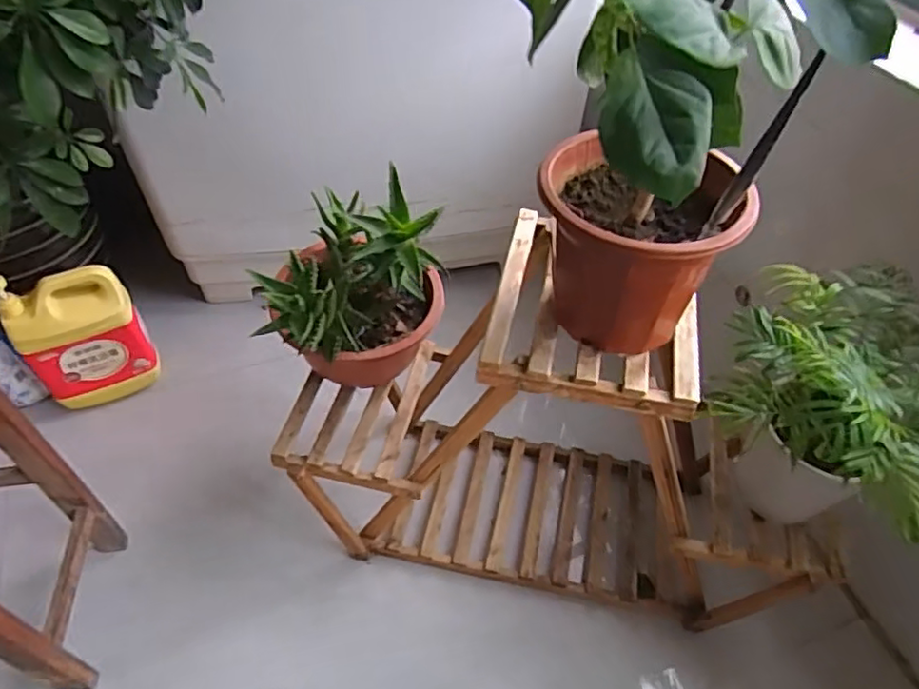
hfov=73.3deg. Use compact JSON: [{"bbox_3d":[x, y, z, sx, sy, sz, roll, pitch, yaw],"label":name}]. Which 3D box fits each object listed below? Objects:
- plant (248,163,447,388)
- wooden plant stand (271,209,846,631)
[{"bbox_3d":[-0.121,-0.051,0.782,0.179,0.265,0.208,7,49,3],"label":"plant"},{"bbox_3d":[0.123,0.123,0.870,0.692,0.536,0.270,10,50,5],"label":"wooden plant stand"}]

